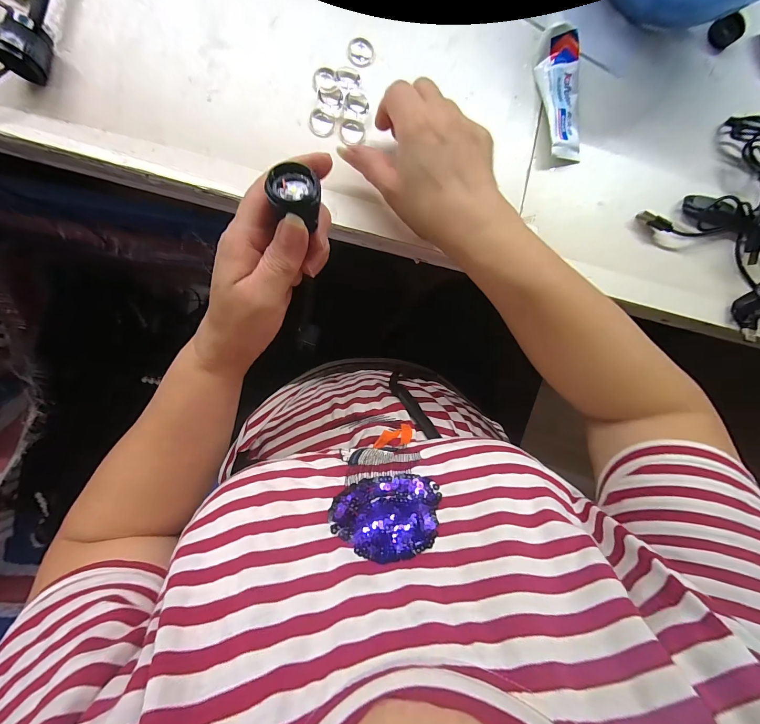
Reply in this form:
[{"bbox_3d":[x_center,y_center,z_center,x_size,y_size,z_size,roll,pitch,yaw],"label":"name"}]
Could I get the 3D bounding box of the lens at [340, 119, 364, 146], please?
[{"bbox_3d":[-0.023,-0.196,0.274,0.020,0.004,0.017,5,89,-8],"label":"lens"}]

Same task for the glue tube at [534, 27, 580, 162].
[{"bbox_3d":[0.163,-0.239,0.293,0.035,0.017,0.107,-8,91,-8],"label":"glue tube"}]

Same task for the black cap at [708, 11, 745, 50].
[{"bbox_3d":[0.341,-0.326,0.317,0.025,0.016,0.025,0,89,-8],"label":"black cap"}]

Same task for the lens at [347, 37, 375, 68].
[{"bbox_3d":[-0.016,-0.261,0.273,0.021,0.007,0.020,0,89,-8],"label":"lens"}]

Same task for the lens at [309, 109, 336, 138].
[{"bbox_3d":[-0.048,-0.199,0.269,0.021,0.004,0.019,14,88,-7],"label":"lens"}]

